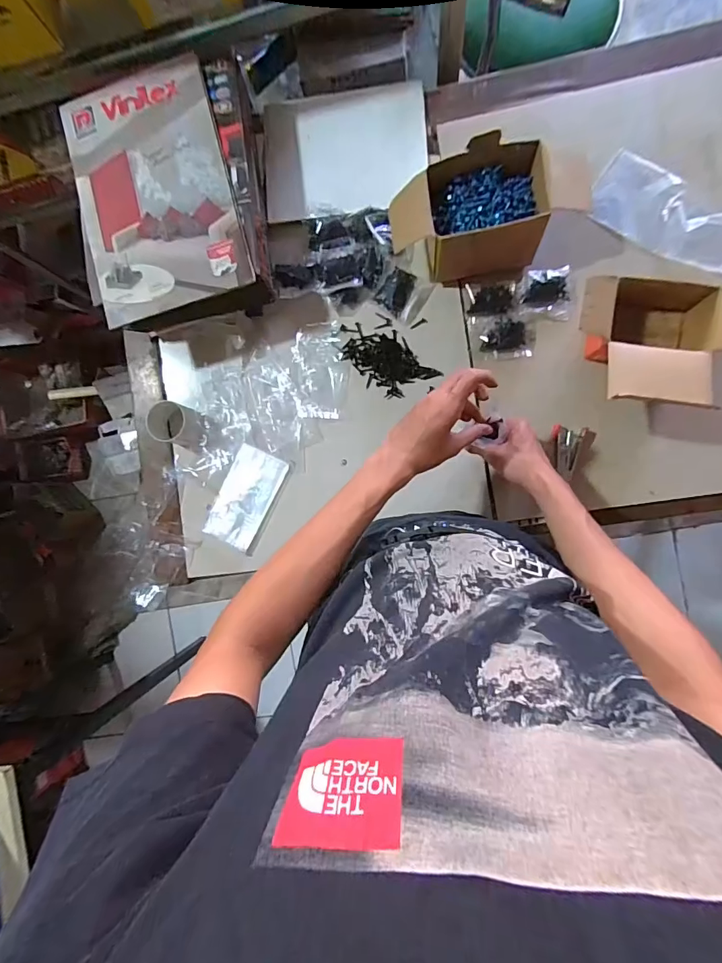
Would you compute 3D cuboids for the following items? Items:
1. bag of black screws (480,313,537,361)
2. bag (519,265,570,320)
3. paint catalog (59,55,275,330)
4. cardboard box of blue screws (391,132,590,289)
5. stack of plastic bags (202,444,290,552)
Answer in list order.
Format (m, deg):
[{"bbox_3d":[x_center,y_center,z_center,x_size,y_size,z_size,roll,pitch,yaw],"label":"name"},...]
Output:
[{"bbox_3d":[0.211,-0.209,0.622,0.078,0.034,0.060,-2,89,7],"label":"bag of black screws"},{"bbox_3d":[0.263,-0.269,0.621,0.067,0.025,0.069,5,90,7],"label":"bag"},{"bbox_3d":[-0.264,-0.383,0.616,0.239,0.085,0.340,-8,89,7],"label":"paint catalog"},{"bbox_3d":[0.168,-0.357,0.597,0.245,0.109,0.130,-4,89,7],"label":"cardboard box of blue screws"},{"bbox_3d":[-0.176,0.026,0.670,0.079,0.012,0.150,26,93,6],"label":"stack of plastic bags"}]

